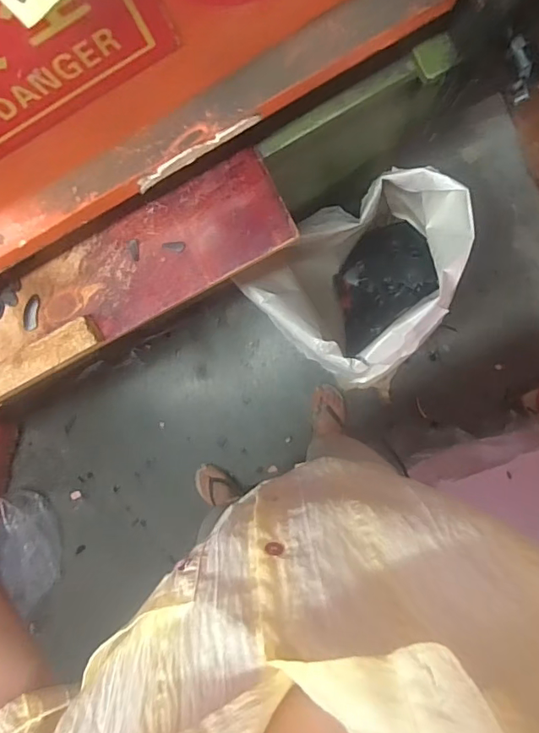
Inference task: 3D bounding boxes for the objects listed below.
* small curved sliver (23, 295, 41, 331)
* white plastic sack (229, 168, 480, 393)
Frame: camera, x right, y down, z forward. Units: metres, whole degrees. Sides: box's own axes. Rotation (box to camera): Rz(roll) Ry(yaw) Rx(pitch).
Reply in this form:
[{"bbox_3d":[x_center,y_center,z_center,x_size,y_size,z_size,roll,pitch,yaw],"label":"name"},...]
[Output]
[{"bbox_3d":[-0.247,-0.056,0.514,0.018,0.004,0.037,12,92,6],"label":"small curved sliver"},{"bbox_3d":[0.205,-0.166,1.035,0.386,0.532,0.310,-42,87,5],"label":"white plastic sack"}]

